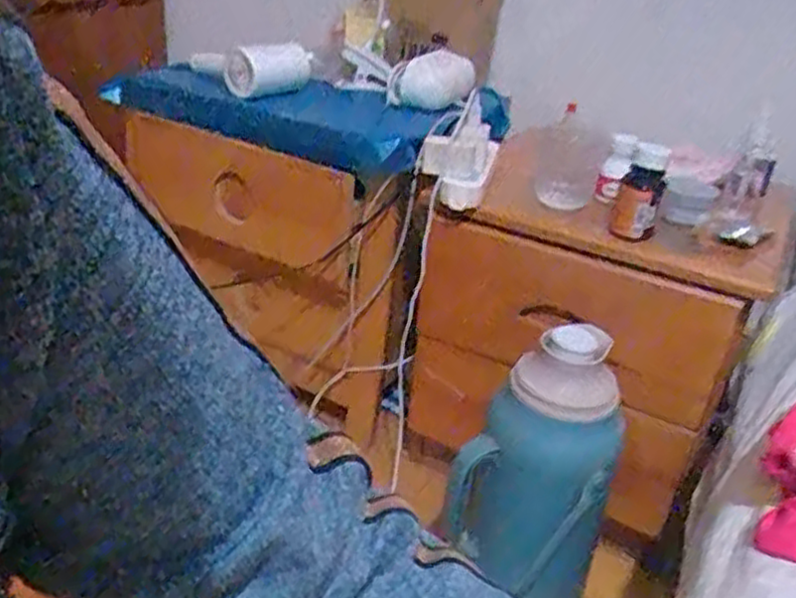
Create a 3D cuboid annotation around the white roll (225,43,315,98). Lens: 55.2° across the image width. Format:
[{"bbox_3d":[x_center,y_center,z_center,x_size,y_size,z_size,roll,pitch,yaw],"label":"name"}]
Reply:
[{"bbox_3d":[-0.179,-0.330,1.102,0.117,0.068,0.058,-11,33,-28],"label":"white roll"}]

